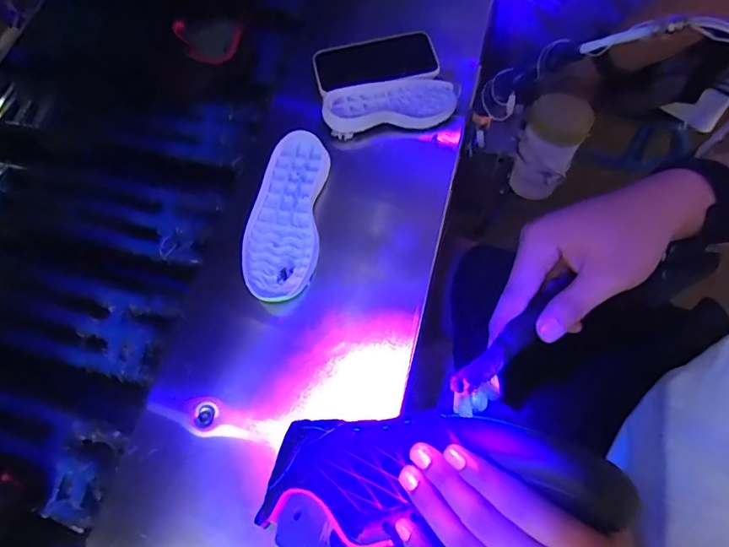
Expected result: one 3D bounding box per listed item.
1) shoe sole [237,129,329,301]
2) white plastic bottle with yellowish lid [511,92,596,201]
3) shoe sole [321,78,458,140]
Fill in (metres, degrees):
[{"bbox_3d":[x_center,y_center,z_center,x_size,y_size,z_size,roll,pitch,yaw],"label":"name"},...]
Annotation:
[{"bbox_3d":[-0.088,-0.068,0.536,0.083,0.020,0.206,4,68,4],"label":"shoe sole"},{"bbox_3d":[0.249,-0.173,0.664,0.075,0.129,0.079,20,70,10],"label":"white plastic bottle with yellowish lid"},{"bbox_3d":[0.030,-0.204,0.583,0.156,0.019,0.072,-6,68,-1],"label":"shoe sole"}]

